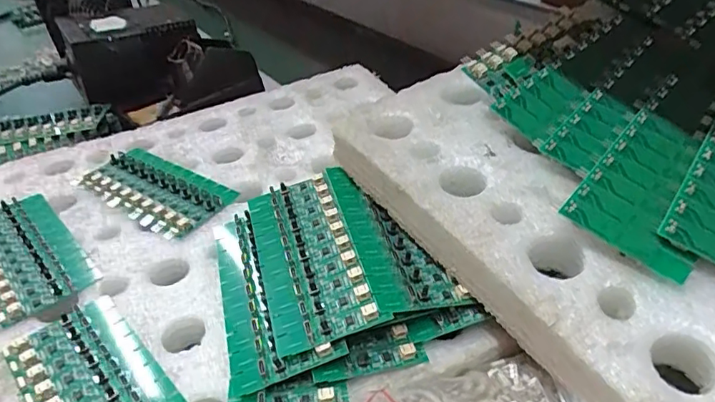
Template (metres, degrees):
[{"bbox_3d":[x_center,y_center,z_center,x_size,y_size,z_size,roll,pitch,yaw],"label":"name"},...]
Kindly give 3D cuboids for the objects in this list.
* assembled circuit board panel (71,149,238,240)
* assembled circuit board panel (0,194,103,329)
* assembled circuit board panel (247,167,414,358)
[{"bbox_3d":[-0.164,-0.011,0.433,0.134,0.009,0.068,22,46,31],"label":"assembled circuit board panel"},{"bbox_3d":[-0.239,0.036,0.382,0.063,0.008,0.132,-31,45,-29],"label":"assembled circuit board panel"},{"bbox_3d":[-0.024,0.027,0.328,0.074,0.007,0.135,-19,40,-5],"label":"assembled circuit board panel"}]

